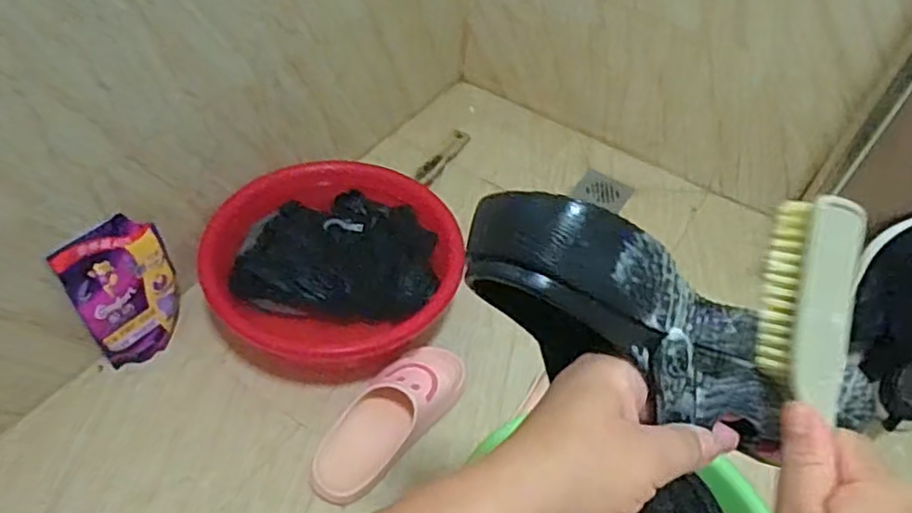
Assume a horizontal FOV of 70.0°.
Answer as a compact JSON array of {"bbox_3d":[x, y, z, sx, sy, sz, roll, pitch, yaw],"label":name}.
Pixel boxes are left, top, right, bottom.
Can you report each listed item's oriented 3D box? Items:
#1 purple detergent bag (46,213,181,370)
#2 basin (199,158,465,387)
[{"bbox_3d":[-0.438,0.049,0.881,0.058,0.201,0.136,30,52,20],"label":"purple detergent bag"},{"bbox_3d":[-0.177,0.011,0.987,0.326,0.134,0.354,30,52,20],"label":"basin"}]

